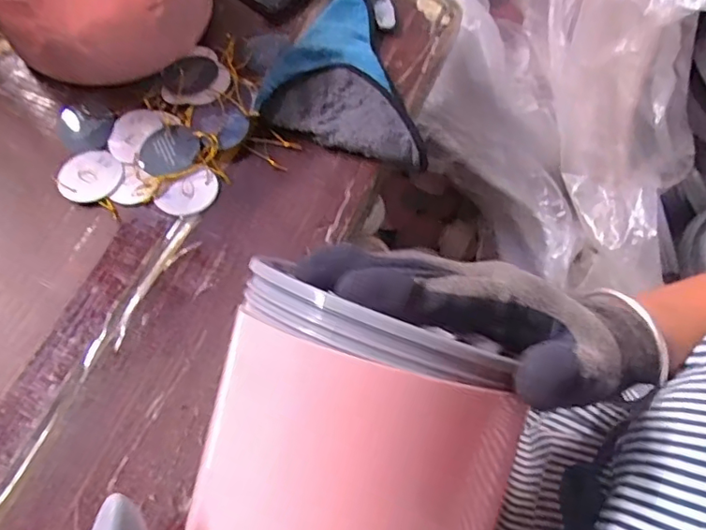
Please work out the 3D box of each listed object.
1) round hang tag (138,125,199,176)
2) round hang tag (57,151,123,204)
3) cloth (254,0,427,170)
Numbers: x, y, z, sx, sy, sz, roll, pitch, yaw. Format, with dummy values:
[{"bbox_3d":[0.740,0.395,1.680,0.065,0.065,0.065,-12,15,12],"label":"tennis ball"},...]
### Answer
[{"bbox_3d":[-0.162,-0.101,0.487,0.052,0.004,0.045,-39,73,-9],"label":"round hang tag"},{"bbox_3d":[-0.225,-0.076,0.476,0.043,0.004,0.051,39,71,6],"label":"round hang tag"},{"bbox_3d":[0.005,-0.181,0.520,0.150,0.020,0.170,14,66,5],"label":"cloth"}]

